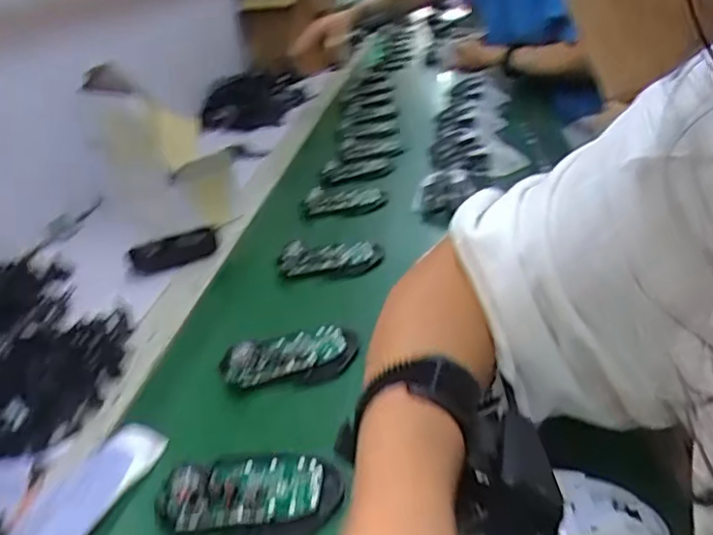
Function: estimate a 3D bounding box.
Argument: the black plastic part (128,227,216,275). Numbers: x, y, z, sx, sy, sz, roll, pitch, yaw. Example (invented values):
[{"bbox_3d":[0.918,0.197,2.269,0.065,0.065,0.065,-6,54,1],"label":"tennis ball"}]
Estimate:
[{"bbox_3d":[-0.217,-0.021,0.756,0.101,0.023,0.039,-21,32,-22],"label":"black plastic part"}]

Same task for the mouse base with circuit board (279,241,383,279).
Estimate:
[{"bbox_3d":[-0.029,-0.011,0.685,0.113,0.022,0.067,-9,29,-2],"label":"mouse base with circuit board"}]

